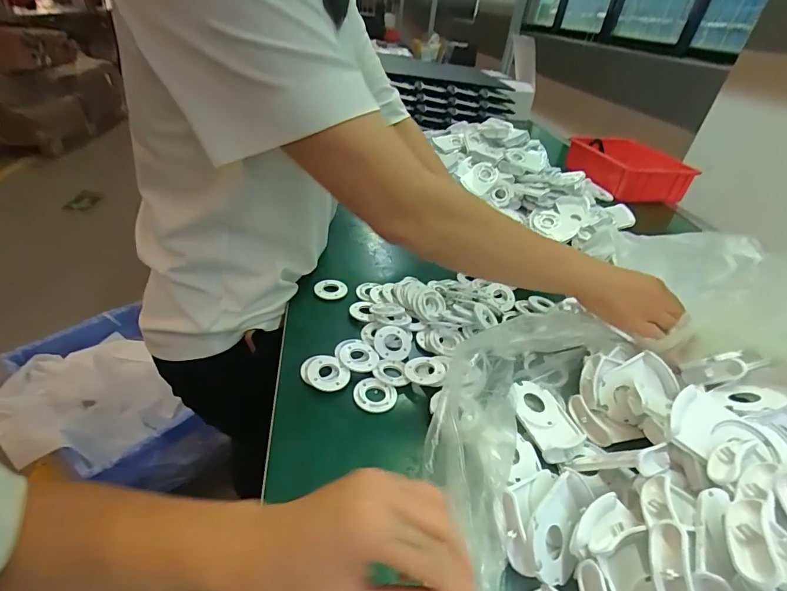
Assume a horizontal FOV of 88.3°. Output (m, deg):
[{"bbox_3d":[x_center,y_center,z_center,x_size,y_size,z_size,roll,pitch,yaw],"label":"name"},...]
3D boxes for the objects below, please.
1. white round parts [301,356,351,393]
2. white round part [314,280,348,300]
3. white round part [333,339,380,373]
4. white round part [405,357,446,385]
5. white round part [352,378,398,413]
[{"bbox_3d":[-0.074,0.083,0.433,0.039,0.013,0.053,-26,48,-38],"label":"white round parts"},{"bbox_3d":[-0.087,-0.008,0.561,0.044,0.009,0.034,13,36,7],"label":"white round part"},{"bbox_3d":[-0.041,0.068,0.456,0.047,0.011,0.051,5,36,-4],"label":"white round part"},{"bbox_3d":[0.034,0.082,0.446,0.042,0.016,0.043,5,36,-4],"label":"white round part"},{"bbox_3d":[-0.019,0.103,0.419,0.044,0.007,0.037,9,35,2],"label":"white round part"}]

